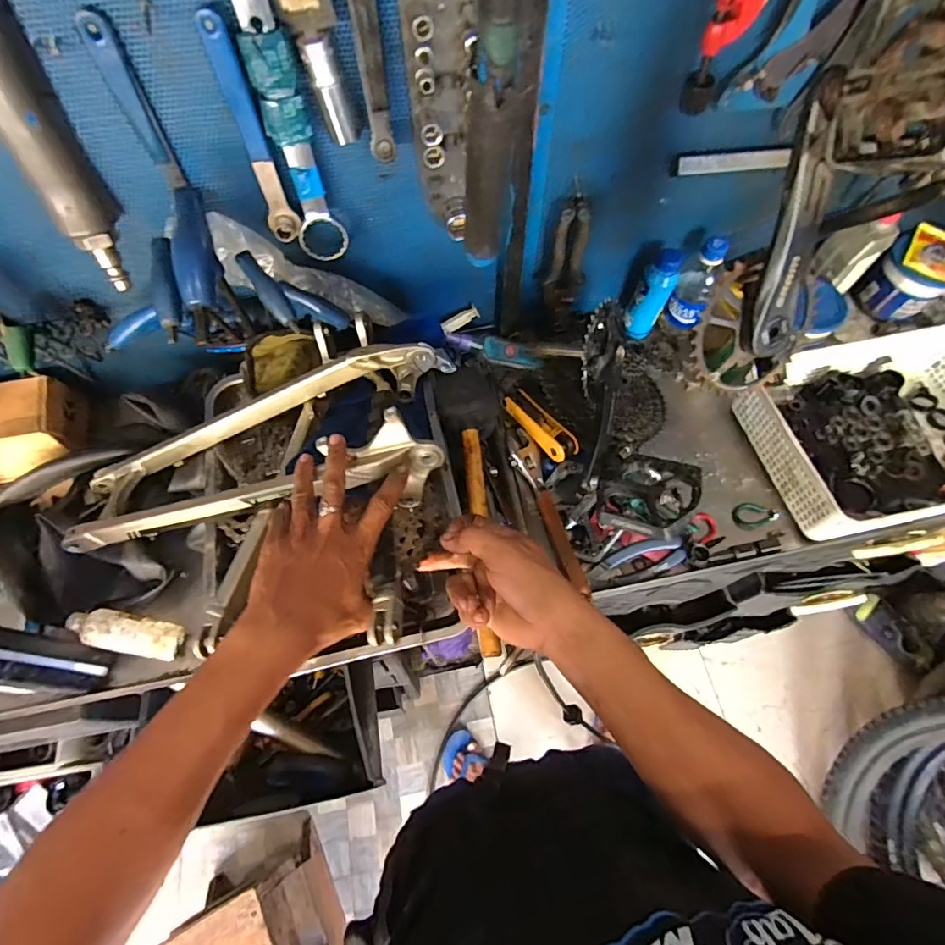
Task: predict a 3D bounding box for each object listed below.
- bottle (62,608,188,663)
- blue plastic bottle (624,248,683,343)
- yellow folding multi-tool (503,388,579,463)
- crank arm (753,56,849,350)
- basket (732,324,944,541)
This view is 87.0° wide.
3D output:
[{"bbox_3d":[-0.394,0.183,0.568,0.119,0.033,0.041,20,64,-13],"label":"bottle"},{"bbox_3d":[0.269,-0.262,0.743,0.051,0.138,0.041,23,66,11],"label":"blue plastic bottle"},{"bbox_3d":[0.093,-0.068,0.685,0.038,0.022,0.126,-33,68,-15],"label":"yellow folding multi-tool"},{"bbox_3d":[0.267,-0.194,0.413,0.044,0.214,0.021,-20,38,-9],"label":"crank arm"},{"bbox_3d":[0.572,-0.058,0.688,0.343,0.079,0.256,-15,64,-7],"label":"basket"}]

